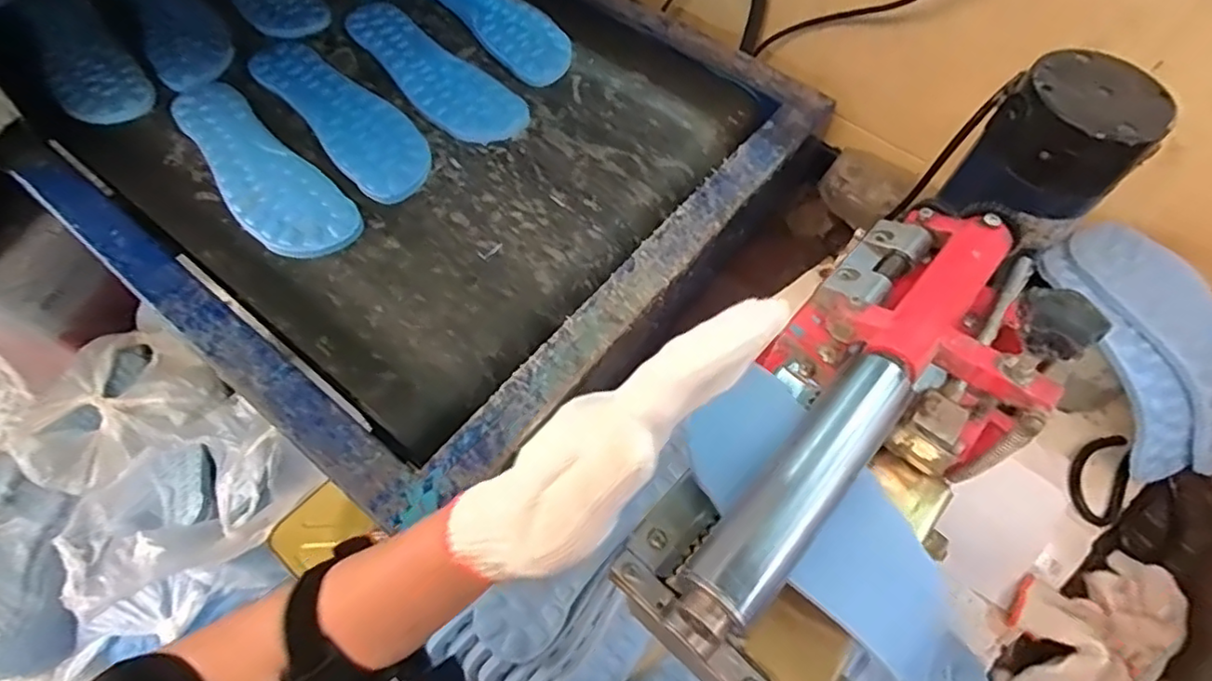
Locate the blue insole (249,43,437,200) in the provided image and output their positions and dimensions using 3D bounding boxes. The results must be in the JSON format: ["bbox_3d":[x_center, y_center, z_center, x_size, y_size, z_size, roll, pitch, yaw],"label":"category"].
[{"bbox_3d":[-0.266,-0.231,0.622,0.081,0.014,0.257,-39,69,-20],"label":"blue insole"}]

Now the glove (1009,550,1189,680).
[{"bbox_3d":[0.382,0.235,0.494,0.105,0.030,0.190,42,68,19],"label":"glove"}]

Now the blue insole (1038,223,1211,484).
[{"bbox_3d":[0.462,0.002,0.531,0.083,0.073,0.224,-11,75,-7],"label":"blue insole"}]

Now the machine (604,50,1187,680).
[{"bbox_3d":[0.185,0.000,0.362,0.135,0.117,0.433,35,66,16],"label":"machine"}]

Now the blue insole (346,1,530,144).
[{"bbox_3d":[-0.187,-0.288,0.660,0.079,0.017,0.256,-39,69,-20],"label":"blue insole"}]

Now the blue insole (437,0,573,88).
[{"bbox_3d":[-0.129,-0.379,0.712,0.086,0.015,0.259,-36,68,-19],"label":"blue insole"}]

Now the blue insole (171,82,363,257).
[{"bbox_3d":[-0.332,-0.165,0.583,0.265,0.013,0.082,41,68,19],"label":"blue insole"}]

